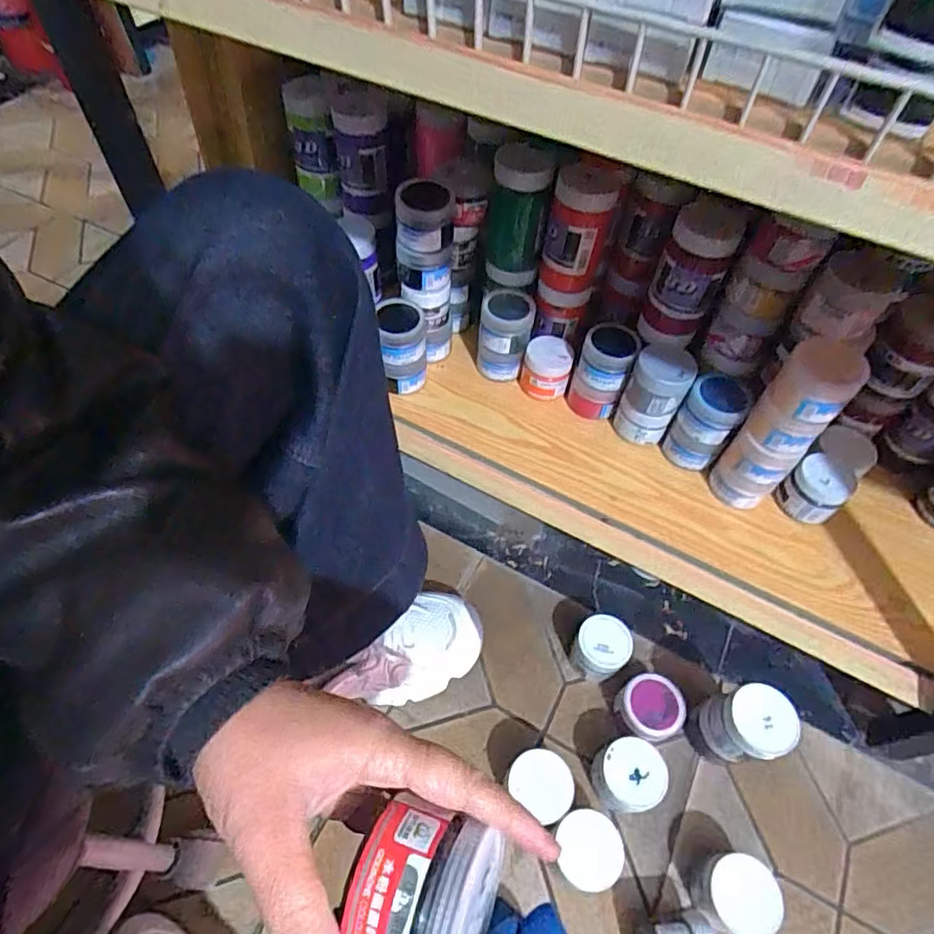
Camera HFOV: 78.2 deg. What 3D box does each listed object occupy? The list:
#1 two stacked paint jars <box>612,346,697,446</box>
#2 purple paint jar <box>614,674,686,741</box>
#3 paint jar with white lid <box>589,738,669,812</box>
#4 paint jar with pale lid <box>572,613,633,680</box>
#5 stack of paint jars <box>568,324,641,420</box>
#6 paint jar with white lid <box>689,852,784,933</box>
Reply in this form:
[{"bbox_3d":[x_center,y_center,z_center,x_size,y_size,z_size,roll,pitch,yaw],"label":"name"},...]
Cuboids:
[{"bbox_3d":[0.205,-0.081,0.632,0.058,0.111,0.066,22,58,12],"label":"two stacked paint jars"},{"bbox_3d":[0.185,0.248,0.587,0.064,0.047,0.058,-23,60,-17],"label":"purple paint jar"},{"bbox_3d":[0.152,0.293,0.543,0.060,0.050,0.056,1,55,-1],"label":"paint jar with white lid"},{"bbox_3d":[0.142,0.192,0.611,0.051,0.058,0.053,1,55,-1],"label":"paint jar with pale lid"},{"bbox_3d":[0.153,-0.106,0.650,0.055,0.101,0.053,25,58,14],"label":"stack of paint jars"},{"bbox_3d":[0.230,0.369,0.497,0.059,0.052,0.060,1,55,-1],"label":"paint jar with white lid"}]

